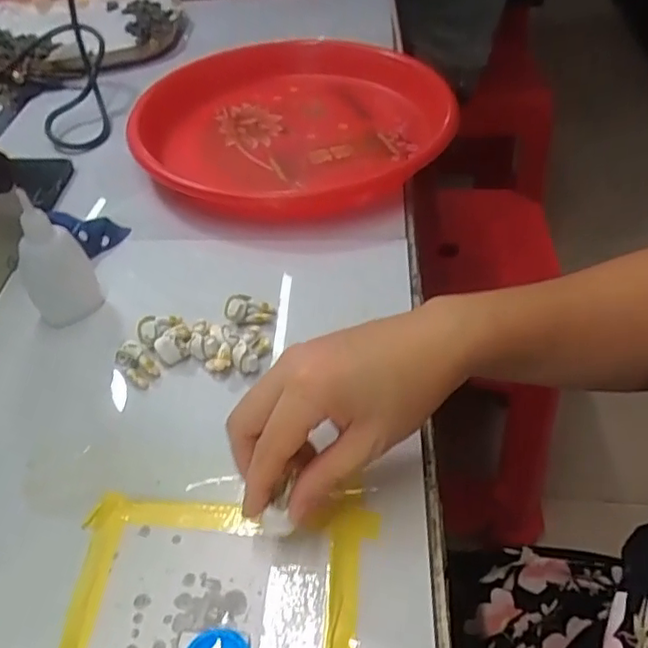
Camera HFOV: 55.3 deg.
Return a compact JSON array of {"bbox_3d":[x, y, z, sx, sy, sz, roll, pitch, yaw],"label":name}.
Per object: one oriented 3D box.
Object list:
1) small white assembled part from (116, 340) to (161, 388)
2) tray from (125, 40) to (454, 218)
[{"bbox_3d":[-0.116,0.024,0.387,0.020,0.017,0.025,-35,55,-28],"label":"small white assembled part"},{"bbox_3d":[-0.020,-0.186,0.559,0.266,0.051,0.273,10,47,10],"label":"tray"}]

